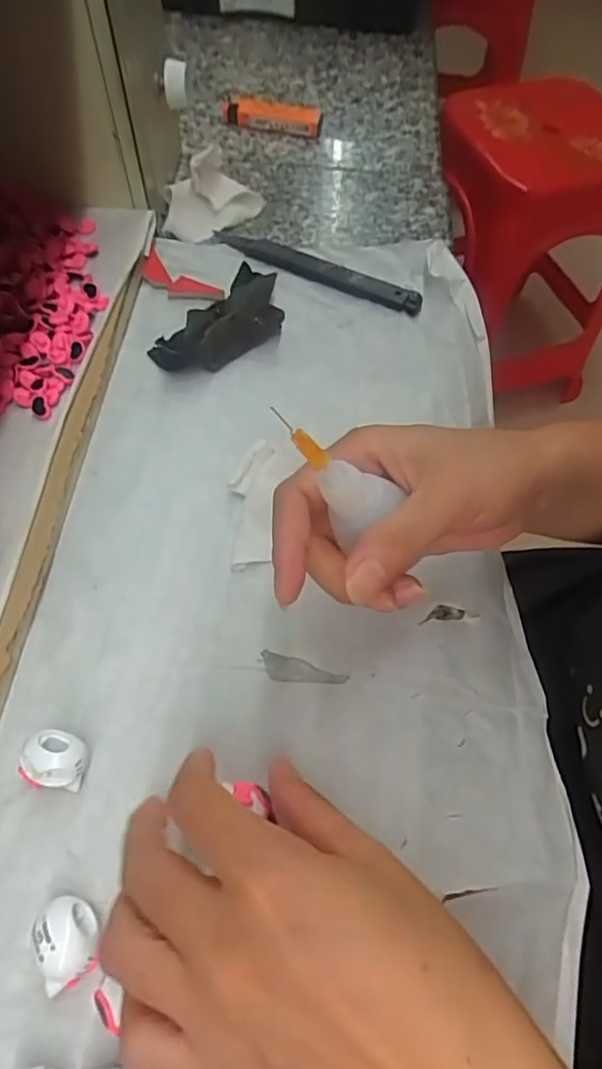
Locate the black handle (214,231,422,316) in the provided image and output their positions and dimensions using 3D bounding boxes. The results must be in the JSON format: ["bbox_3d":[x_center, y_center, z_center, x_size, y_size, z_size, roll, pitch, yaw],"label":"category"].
[{"bbox_3d":[0.009,-0.171,0.385,0.142,0.010,0.020,26,63,10],"label":"black handle"}]

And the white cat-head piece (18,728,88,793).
[{"bbox_3d":[-0.097,0.090,0.236,0.024,0.018,0.023,1,62,-3],"label":"white cat-head piece"}]

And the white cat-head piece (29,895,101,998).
[{"bbox_3d":[-0.081,0.141,0.208,0.019,0.019,0.026,-25,66,-16],"label":"white cat-head piece"}]

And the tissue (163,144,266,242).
[{"bbox_3d":[-0.060,-0.228,0.397,0.053,0.033,0.064,20,63,7],"label":"tissue"}]

